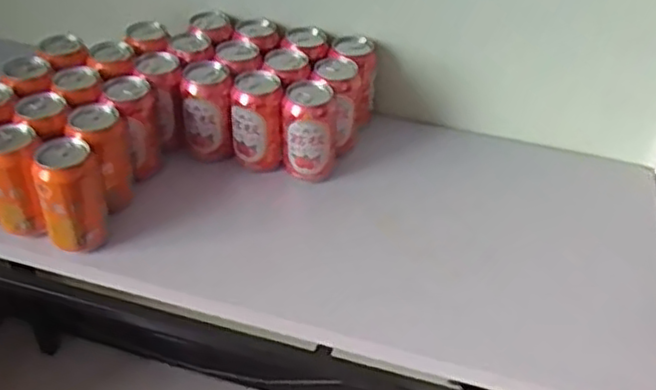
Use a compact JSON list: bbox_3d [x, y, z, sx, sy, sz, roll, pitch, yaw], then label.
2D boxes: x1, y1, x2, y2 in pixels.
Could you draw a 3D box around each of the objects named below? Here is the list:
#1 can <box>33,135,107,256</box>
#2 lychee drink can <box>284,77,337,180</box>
[{"bbox_3d":[-0.274,0.006,0.758,0.062,0.128,0.062,1,40,-1],"label":"can"},{"bbox_3d":[-0.025,-0.079,0.872,0.065,0.115,0.065,3,36,2],"label":"lychee drink can"}]

